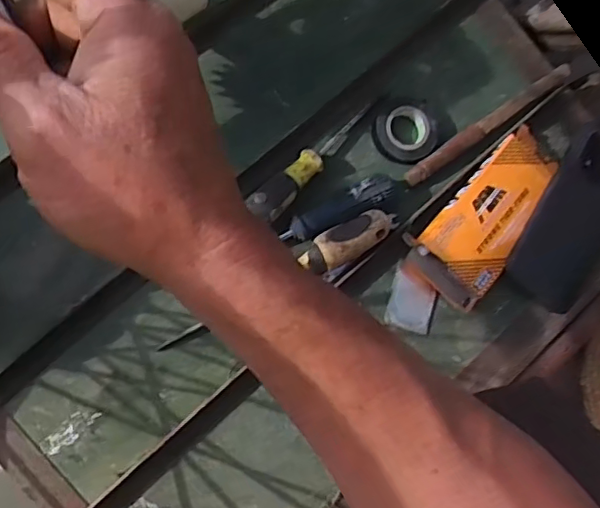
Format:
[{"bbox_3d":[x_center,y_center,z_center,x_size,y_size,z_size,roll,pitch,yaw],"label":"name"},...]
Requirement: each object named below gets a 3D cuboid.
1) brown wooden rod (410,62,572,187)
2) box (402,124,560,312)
[{"bbox_3d":[0.170,-0.117,0.533,0.186,0.014,0.015,-35,80,-9],"label":"brown wooden rod"},{"bbox_3d":[0.168,-0.034,0.517,0.073,0.030,0.160,42,79,8],"label":"box"}]

